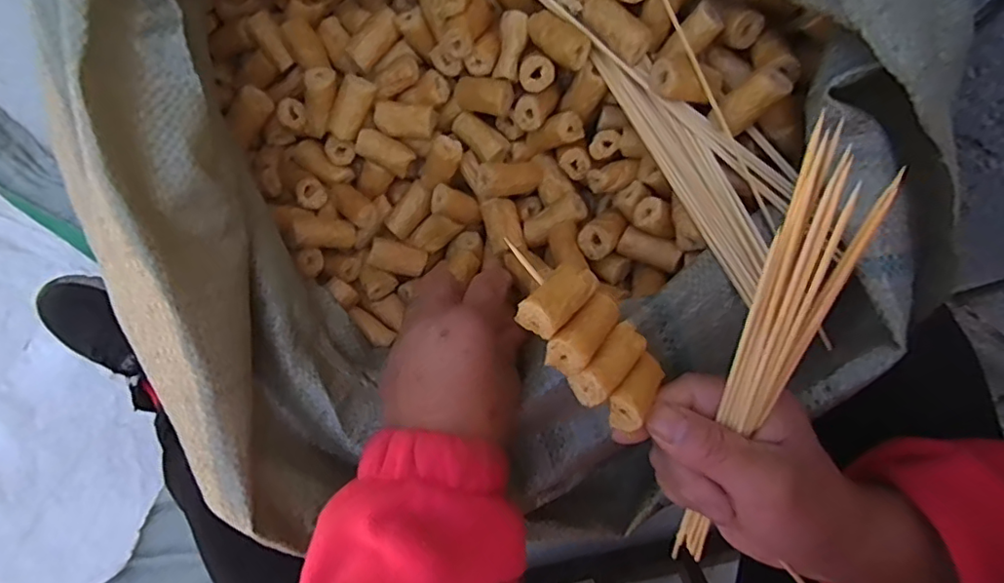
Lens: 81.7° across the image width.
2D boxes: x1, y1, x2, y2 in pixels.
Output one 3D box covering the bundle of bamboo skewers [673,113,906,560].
[{"bbox_3d":[0.107,0.046,0.249,0.024,0.236,0.017,2,38,0],"label":"bundle of bamboo skewers"}]

